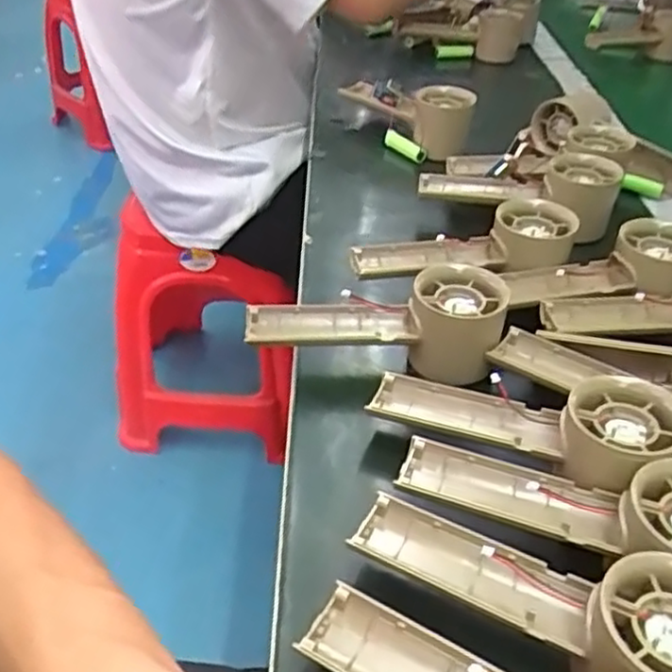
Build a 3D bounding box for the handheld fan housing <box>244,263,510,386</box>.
[{"bbox_3d":[0.024,-0.012,0.445,0.151,0.051,0.055,4,38,4],"label":"handheld fan housing"}]

